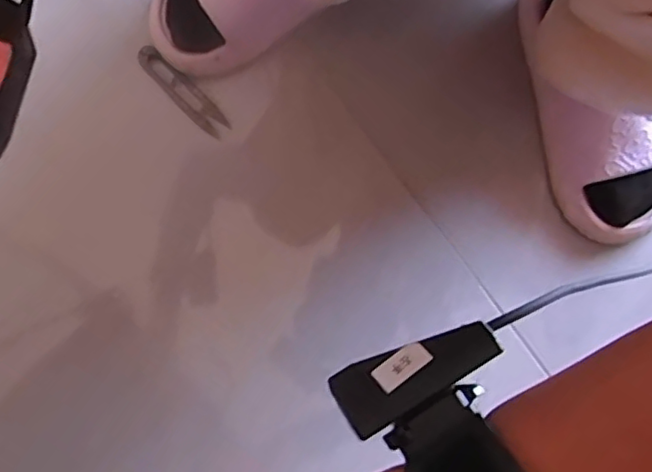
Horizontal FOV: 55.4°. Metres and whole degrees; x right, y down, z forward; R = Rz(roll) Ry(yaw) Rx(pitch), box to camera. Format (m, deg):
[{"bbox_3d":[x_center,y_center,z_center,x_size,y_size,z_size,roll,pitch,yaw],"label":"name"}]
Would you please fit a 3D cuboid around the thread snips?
[{"bbox_3d":[-0.124,-0.125,0.536,0.102,0.014,0.024,44,80,8],"label":"thread snips"}]

